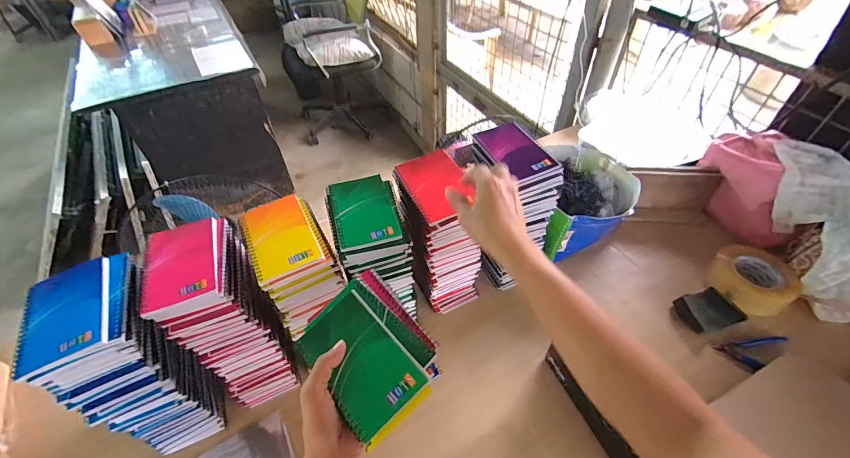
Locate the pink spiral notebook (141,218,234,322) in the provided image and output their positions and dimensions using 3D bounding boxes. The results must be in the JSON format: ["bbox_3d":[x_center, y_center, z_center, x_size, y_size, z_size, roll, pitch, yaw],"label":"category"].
[{"bbox_3d":[-0.294,0.045,0.457,0.082,0.023,0.125,-20,50,-16],"label":"pink spiral notebook"}]

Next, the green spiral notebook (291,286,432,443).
[{"bbox_3d":[-0.066,0.132,0.378,0.084,0.008,0.126,-40,65,-13],"label":"green spiral notebook"}]

